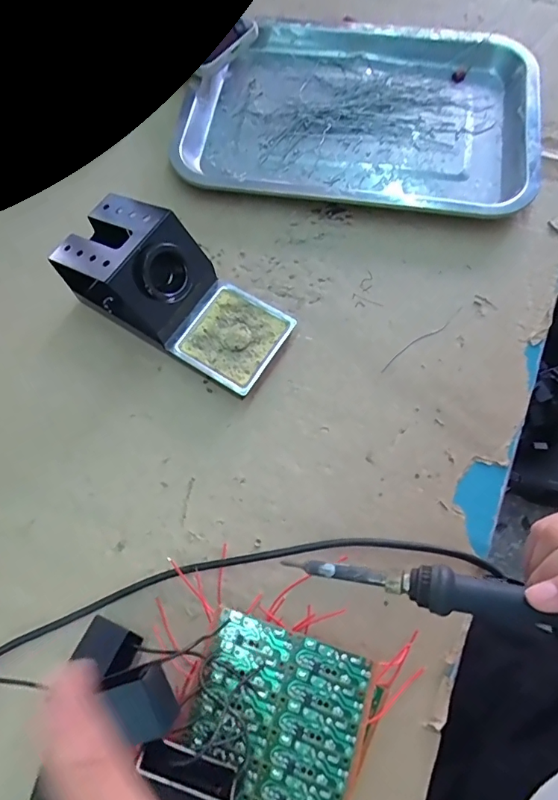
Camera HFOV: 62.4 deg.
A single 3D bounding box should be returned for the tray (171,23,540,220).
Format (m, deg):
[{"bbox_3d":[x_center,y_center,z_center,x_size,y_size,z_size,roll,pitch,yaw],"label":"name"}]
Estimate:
[{"bbox_3d":[0.069,-0.263,0.417,0.304,0.022,0.204,12,71,6],"label":"tray"}]

